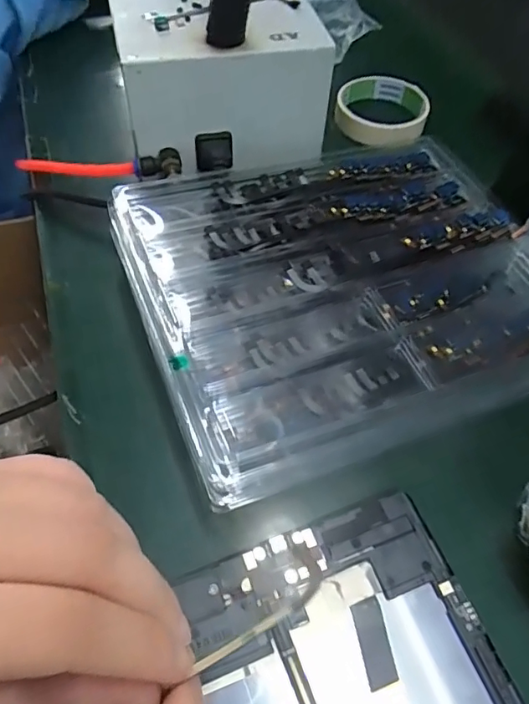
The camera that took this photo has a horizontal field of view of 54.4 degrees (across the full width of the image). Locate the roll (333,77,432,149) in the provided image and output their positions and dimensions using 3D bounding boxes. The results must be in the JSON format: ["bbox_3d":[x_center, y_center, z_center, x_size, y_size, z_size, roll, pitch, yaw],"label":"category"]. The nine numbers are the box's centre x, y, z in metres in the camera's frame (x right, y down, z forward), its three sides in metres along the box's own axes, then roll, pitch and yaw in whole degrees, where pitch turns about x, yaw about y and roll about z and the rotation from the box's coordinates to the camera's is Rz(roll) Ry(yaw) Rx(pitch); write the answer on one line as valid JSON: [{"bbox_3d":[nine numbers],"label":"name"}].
[{"bbox_3d":[0.113,-0.236,0.501,0.085,0.026,0.098,11,57,2],"label":"roll"}]

